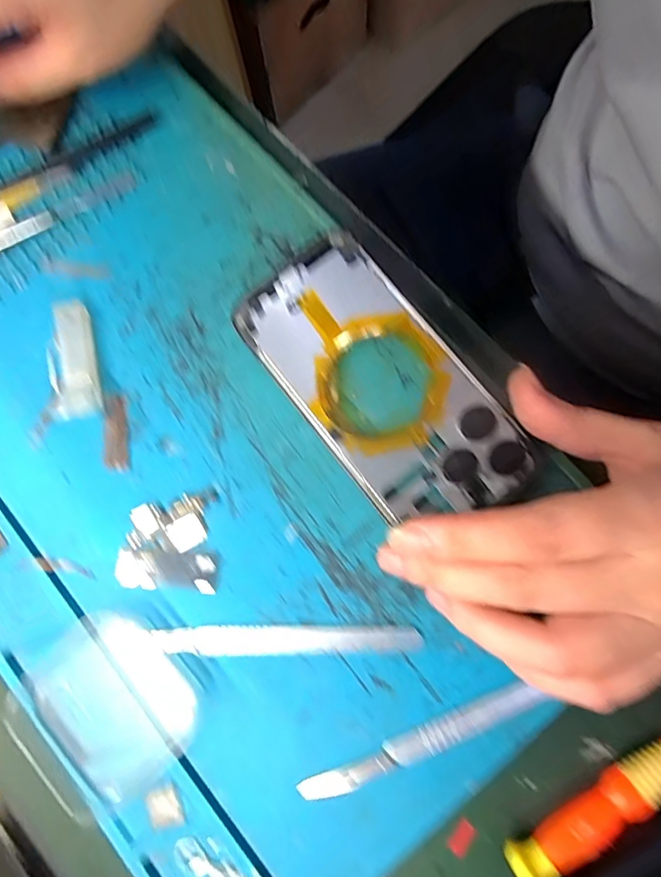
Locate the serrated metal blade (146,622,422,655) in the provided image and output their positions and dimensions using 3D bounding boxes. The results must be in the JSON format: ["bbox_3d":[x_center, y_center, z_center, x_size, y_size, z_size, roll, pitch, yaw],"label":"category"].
[{"bbox_3d":[-0.019,0.086,0.212,0.113,0.004,0.013,-3,79,3],"label":"serrated metal blade"}]

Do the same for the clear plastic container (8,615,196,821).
[{"bbox_3d":[-0.094,0.111,0.203,0.057,0.017,0.069,-39,80,-4],"label":"clear plastic container"}]

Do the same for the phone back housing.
[{"bbox_3d":[0.022,-0.024,0.222,0.070,0.007,0.142,-40,80,-6],"label":"phone back housing"}]

